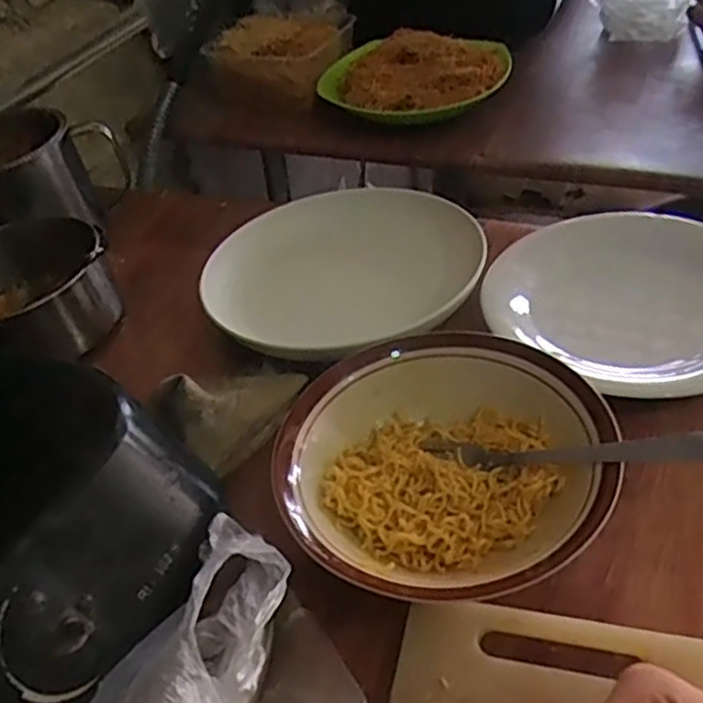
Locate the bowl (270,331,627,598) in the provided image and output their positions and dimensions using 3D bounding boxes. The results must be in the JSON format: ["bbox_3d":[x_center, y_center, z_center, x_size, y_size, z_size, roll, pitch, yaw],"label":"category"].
[{"bbox_3d":[0.047,0.059,0.397,0.175,0.039,0.169,-5,42,4],"label":"bowl"}]

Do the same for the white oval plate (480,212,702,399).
[{"bbox_3d":[0.196,-0.042,0.500,0.183,0.023,0.164,27,53,33],"label":"white oval plate"}]

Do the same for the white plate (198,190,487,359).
[{"bbox_3d":[-0.001,-0.065,0.563,0.189,0.036,0.208,14,47,24],"label":"white plate"}]

